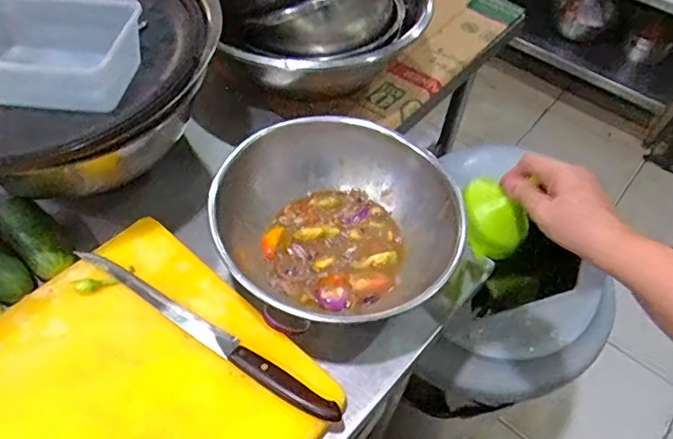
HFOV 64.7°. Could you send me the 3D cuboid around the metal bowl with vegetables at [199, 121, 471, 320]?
[{"bbox_3d":[0.000,0.005,0.573,0.253,0.087,0.249,2,53,-2],"label":"metal bowl with vegetables"}]

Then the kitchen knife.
[{"bbox_3d":[-0.134,0.107,0.520,0.313,0.013,0.024,28,56,16],"label":"kitchen knife"}]

